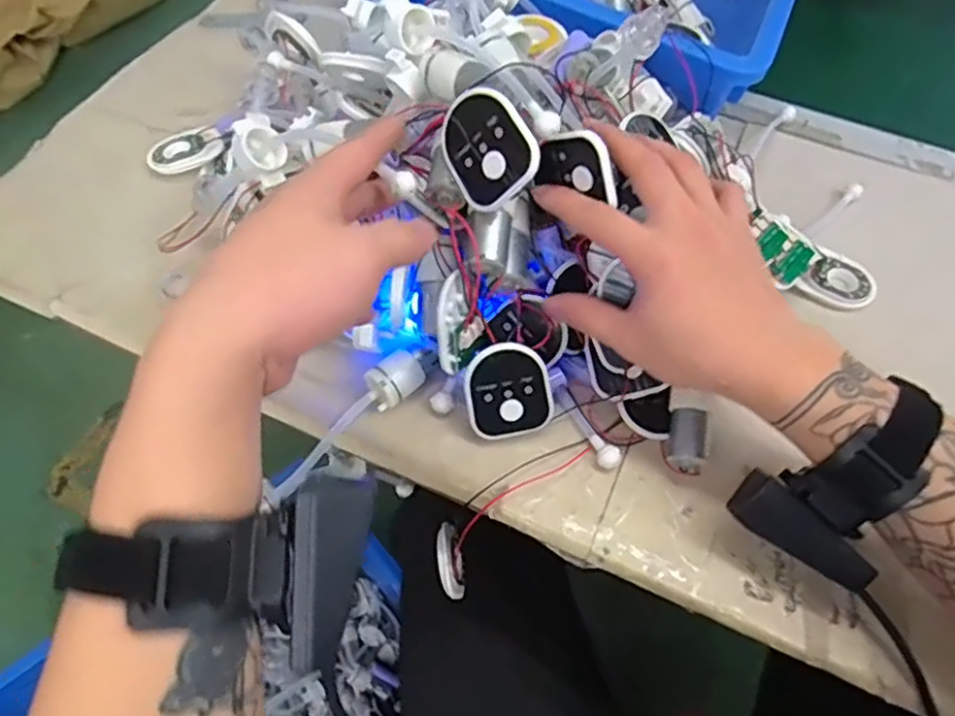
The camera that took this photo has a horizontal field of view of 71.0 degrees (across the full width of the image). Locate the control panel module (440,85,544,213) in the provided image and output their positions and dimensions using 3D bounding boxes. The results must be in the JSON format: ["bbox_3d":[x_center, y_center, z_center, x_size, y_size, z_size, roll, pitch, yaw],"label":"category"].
[{"bbox_3d":[0.006,-0.109,0.347,0.007,0.050,0.057,-22,81,-51],"label":"control panel module"}]

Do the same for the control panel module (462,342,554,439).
[{"bbox_3d":[0.018,0.020,0.392,0.050,0.059,0.005,-13,20,0],"label":"control panel module"}]

